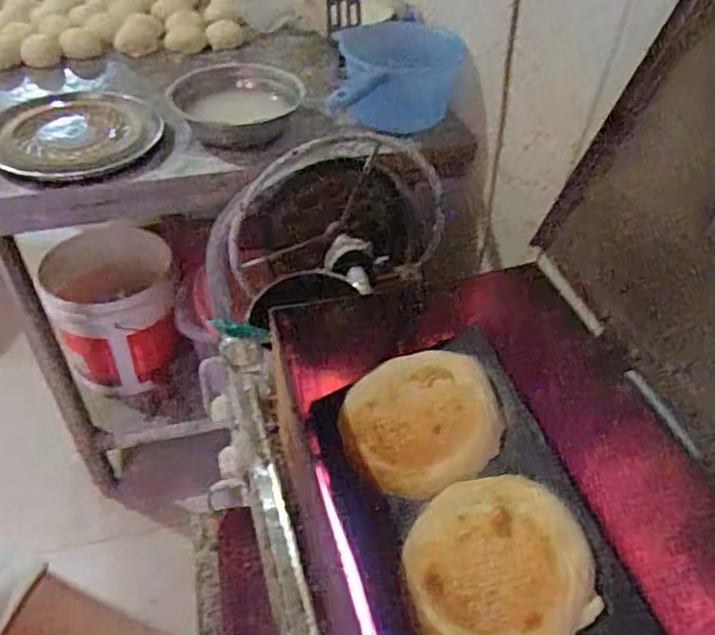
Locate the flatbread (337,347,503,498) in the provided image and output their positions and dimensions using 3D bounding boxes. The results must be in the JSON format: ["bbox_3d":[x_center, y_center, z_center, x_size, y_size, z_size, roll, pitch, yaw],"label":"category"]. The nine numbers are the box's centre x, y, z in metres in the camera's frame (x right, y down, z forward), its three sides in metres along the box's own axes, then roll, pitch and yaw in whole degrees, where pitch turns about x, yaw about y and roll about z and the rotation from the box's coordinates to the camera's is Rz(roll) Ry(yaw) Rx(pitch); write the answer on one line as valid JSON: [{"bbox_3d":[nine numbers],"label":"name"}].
[{"bbox_3d":[0.055,0.091,0.596,0.139,0.015,0.137,-11,56,17],"label":"flatbread"}]

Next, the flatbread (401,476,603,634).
[{"bbox_3d":[0.100,0.185,0.488,0.134,0.029,0.146,-18,48,11],"label":"flatbread"}]

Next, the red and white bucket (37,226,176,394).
[{"bbox_3d":[-0.489,-0.011,1.339,0.228,0.263,0.235,2,44,-2],"label":"red and white bucket"}]

